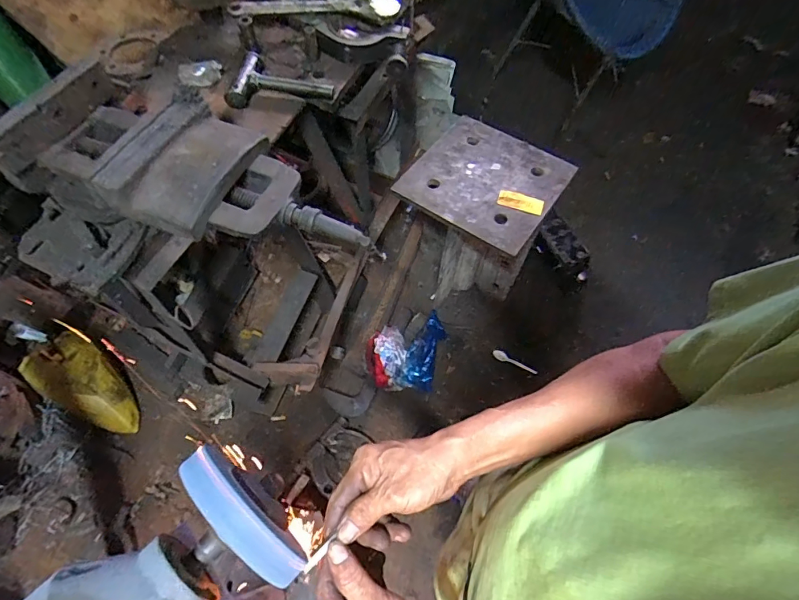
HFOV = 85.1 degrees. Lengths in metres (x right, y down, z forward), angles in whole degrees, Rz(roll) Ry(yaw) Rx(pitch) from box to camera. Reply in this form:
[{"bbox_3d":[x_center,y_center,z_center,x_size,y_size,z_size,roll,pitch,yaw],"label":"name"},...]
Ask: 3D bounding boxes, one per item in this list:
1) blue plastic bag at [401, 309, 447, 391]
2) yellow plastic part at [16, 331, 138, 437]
[{"bbox_3d":[0.085,0.153,1.389,0.103,0.067,0.252,16,61,6],"label":"blue plastic bag"},{"bbox_3d":[-0.908,0.258,1.275,0.360,0.089,0.186,42,65,-3],"label":"yellow plastic part"}]

